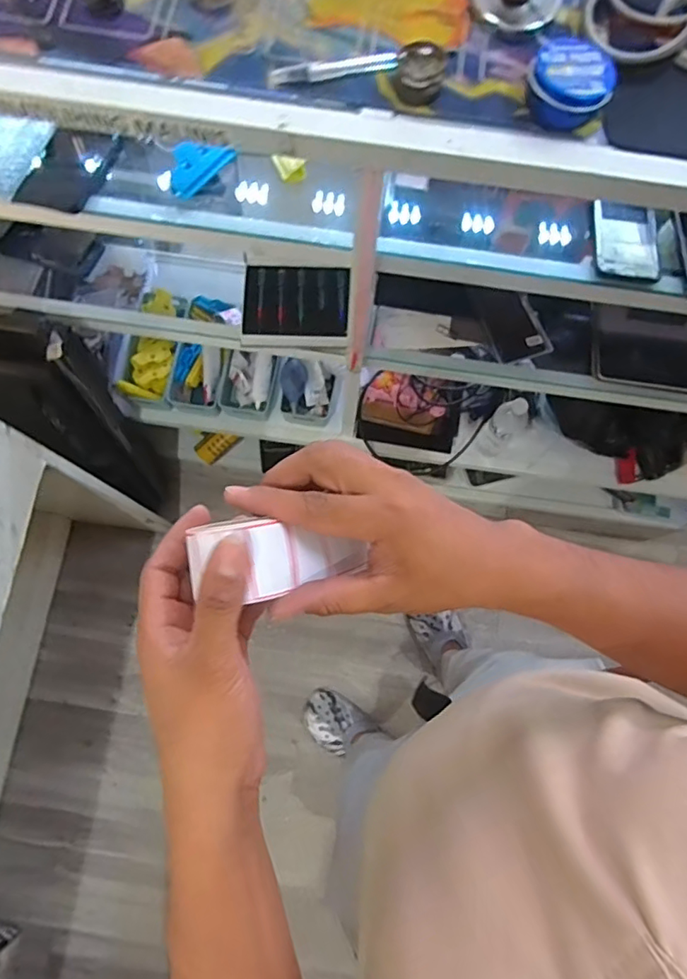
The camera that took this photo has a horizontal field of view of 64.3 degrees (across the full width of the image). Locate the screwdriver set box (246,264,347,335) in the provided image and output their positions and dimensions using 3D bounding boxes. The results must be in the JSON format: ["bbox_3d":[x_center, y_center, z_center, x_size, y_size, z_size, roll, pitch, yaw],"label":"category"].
[{"bbox_3d":[-0.075,-0.307,0.881,0.164,0.015,0.132,-1,77,-2],"label":"screwdriver set box"}]

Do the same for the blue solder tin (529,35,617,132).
[{"bbox_3d":[0.174,-0.312,0.424,0.061,0.032,0.052,41,79,8],"label":"blue solder tin"}]

